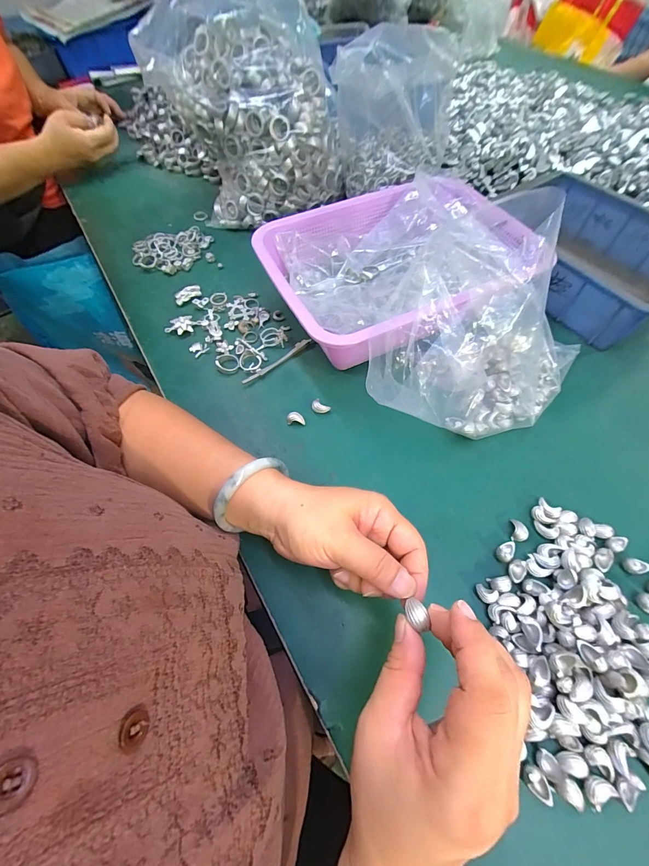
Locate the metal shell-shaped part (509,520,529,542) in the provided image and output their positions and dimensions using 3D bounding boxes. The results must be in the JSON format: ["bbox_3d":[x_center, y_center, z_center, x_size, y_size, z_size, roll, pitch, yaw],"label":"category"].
[{"bbox_3d":[0.175,0.087,0.300,0.014,0.006,0.019,13,61,9],"label":"metal shell-shaped part"}]

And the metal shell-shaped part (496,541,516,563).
[{"bbox_3d":[0.157,0.102,0.290,0.020,0.010,0.012,-29,64,-15],"label":"metal shell-shaped part"}]

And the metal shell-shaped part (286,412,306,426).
[{"bbox_3d":[-0.031,-0.016,0.359,0.019,0.012,0.010,2,60,2],"label":"metal shell-shaped part"}]

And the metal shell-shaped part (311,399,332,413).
[{"bbox_3d":[-0.005,-0.028,0.367,0.020,0.012,0.012,25,64,15],"label":"metal shell-shaped part"}]

